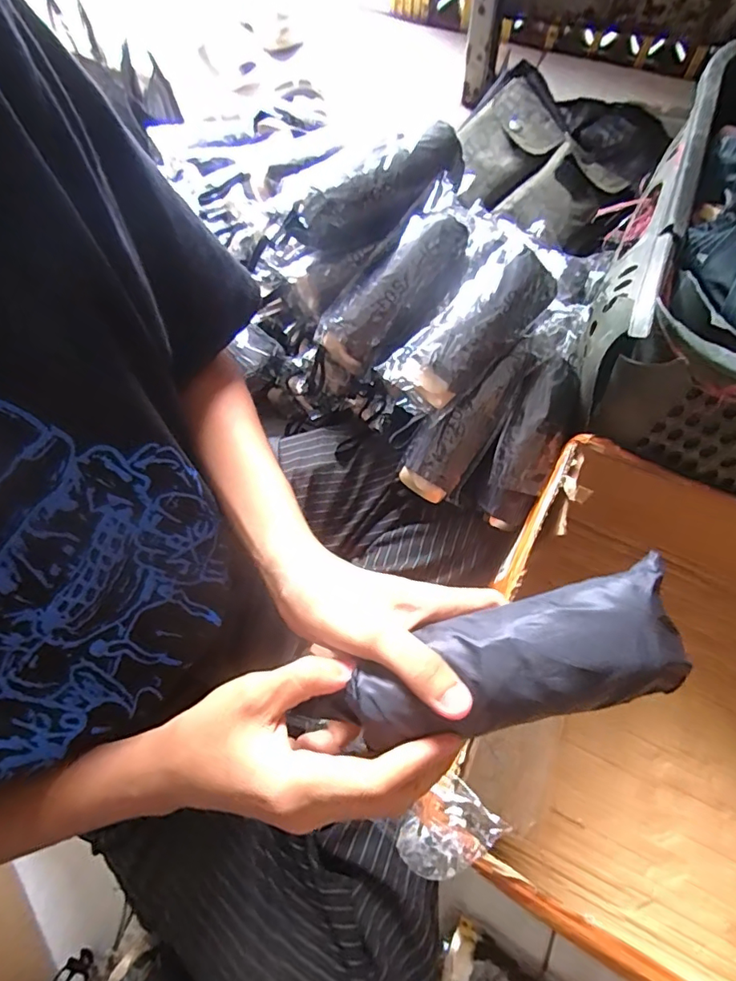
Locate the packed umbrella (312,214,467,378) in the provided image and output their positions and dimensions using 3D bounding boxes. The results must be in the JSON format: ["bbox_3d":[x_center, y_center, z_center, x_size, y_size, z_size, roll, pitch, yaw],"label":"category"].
[{"bbox_3d":[0.026,-0.191,0.487,0.171,0.050,0.070,-43,73,7],"label":"packed umbrella"}]

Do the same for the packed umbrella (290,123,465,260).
[{"bbox_3d":[0.016,-0.277,0.475,0.181,0.049,0.045,-35,72,-11],"label":"packed umbrella"}]

